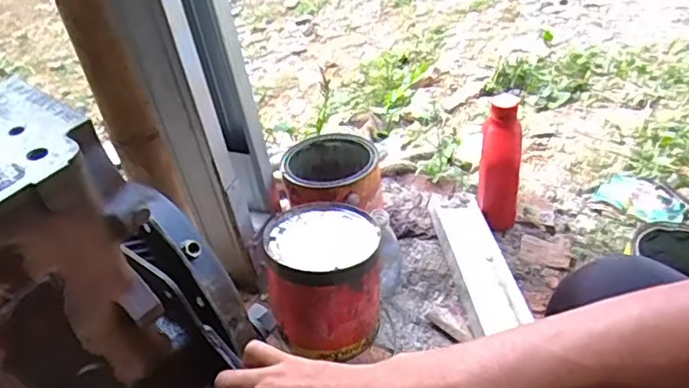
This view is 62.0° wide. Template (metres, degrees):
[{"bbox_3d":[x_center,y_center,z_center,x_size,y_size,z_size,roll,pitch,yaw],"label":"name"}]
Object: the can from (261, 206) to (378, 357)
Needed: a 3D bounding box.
[{"bbox_3d":[-0.025,0.111,0.796,0.142,0.146,0.169,-4,40,3],"label":"can"}]

